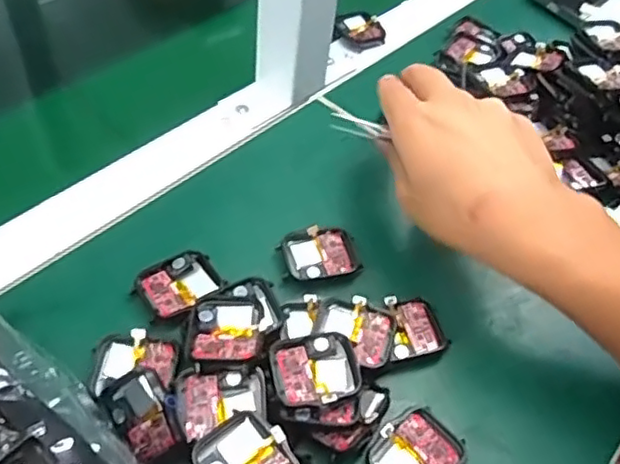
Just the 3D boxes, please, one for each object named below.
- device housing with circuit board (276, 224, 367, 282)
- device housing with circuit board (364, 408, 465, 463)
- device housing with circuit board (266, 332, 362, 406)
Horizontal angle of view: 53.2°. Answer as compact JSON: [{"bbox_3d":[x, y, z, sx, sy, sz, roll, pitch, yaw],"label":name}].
[{"bbox_3d":[0.005,0.013,0.371,0.047,0.008,0.034,-8,51,-15],"label":"device housing with circuit board"},{"bbox_3d":[0.051,0.107,0.299,0.041,0.006,0.038,-37,72,-24],"label":"device housing with circuit board"},{"bbox_3d":[0.003,0.070,0.308,0.042,0.013,0.038,-8,51,-14],"label":"device housing with circuit board"}]

